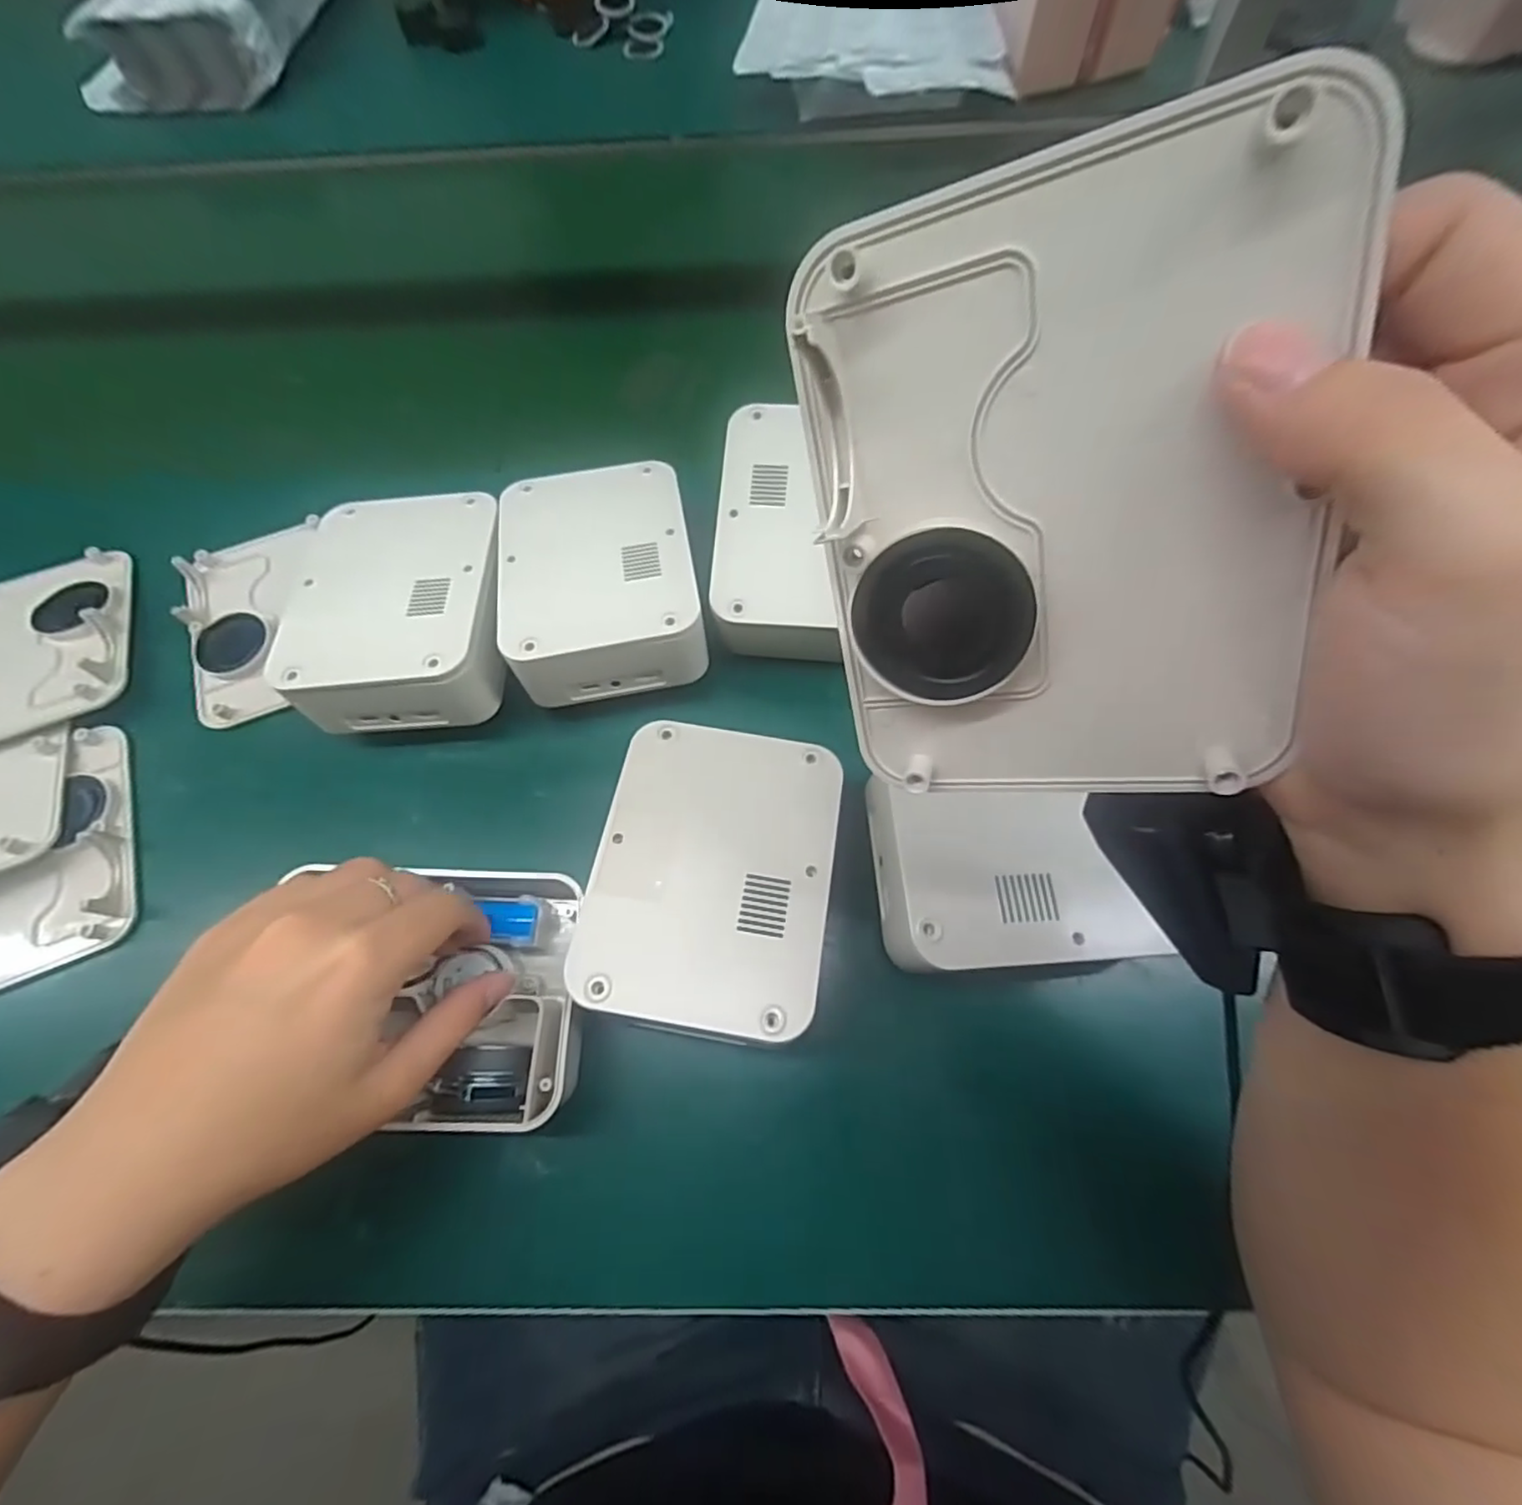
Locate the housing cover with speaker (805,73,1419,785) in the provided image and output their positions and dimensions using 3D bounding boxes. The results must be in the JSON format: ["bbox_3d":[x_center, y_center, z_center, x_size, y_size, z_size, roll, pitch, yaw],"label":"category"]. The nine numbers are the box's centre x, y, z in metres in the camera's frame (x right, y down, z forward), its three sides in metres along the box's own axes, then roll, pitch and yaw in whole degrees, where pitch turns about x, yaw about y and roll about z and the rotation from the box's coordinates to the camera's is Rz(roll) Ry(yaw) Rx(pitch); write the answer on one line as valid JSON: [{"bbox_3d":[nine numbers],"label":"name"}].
[{"bbox_3d":[0.060,-0.047,0.138,0.094,0.124,0.012,-1,27,23],"label":"housing cover with speaker"}]

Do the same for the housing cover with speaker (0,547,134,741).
[{"bbox_3d":[-0.416,-0.063,0.374,0.094,0.021,0.121,-25,68,-8],"label":"housing cover with speaker"}]

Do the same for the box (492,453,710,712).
[{"bbox_3d":[-0.087,-0.096,0.347,0.101,0.036,0.131,-10,67,-2],"label":"box"}]

